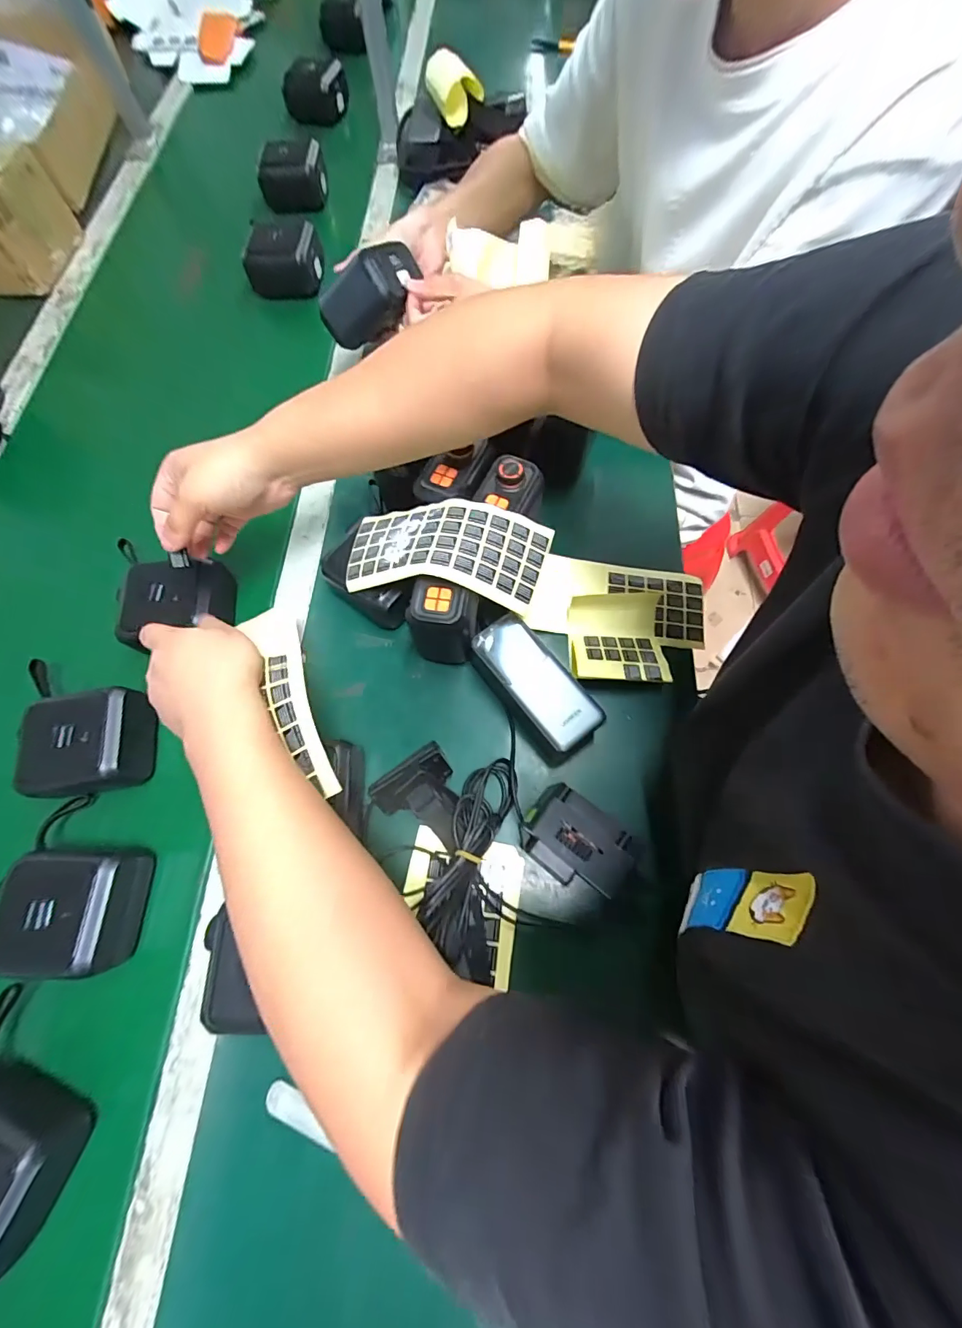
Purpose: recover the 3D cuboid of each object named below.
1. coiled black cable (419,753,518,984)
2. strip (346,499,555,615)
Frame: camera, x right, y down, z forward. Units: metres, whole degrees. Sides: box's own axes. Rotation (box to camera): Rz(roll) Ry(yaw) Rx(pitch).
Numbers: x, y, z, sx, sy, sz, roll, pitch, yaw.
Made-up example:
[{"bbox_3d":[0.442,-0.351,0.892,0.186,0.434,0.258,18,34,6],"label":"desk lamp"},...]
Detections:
[{"bbox_3d":[-0.008,0.153,0.368,0.053,0.033,0.157,12,55,6],"label":"coiled black cable"},{"bbox_3d":[-0.034,-0.103,0.405,0.182,0.047,0.082,10,73,6],"label":"strip"}]

